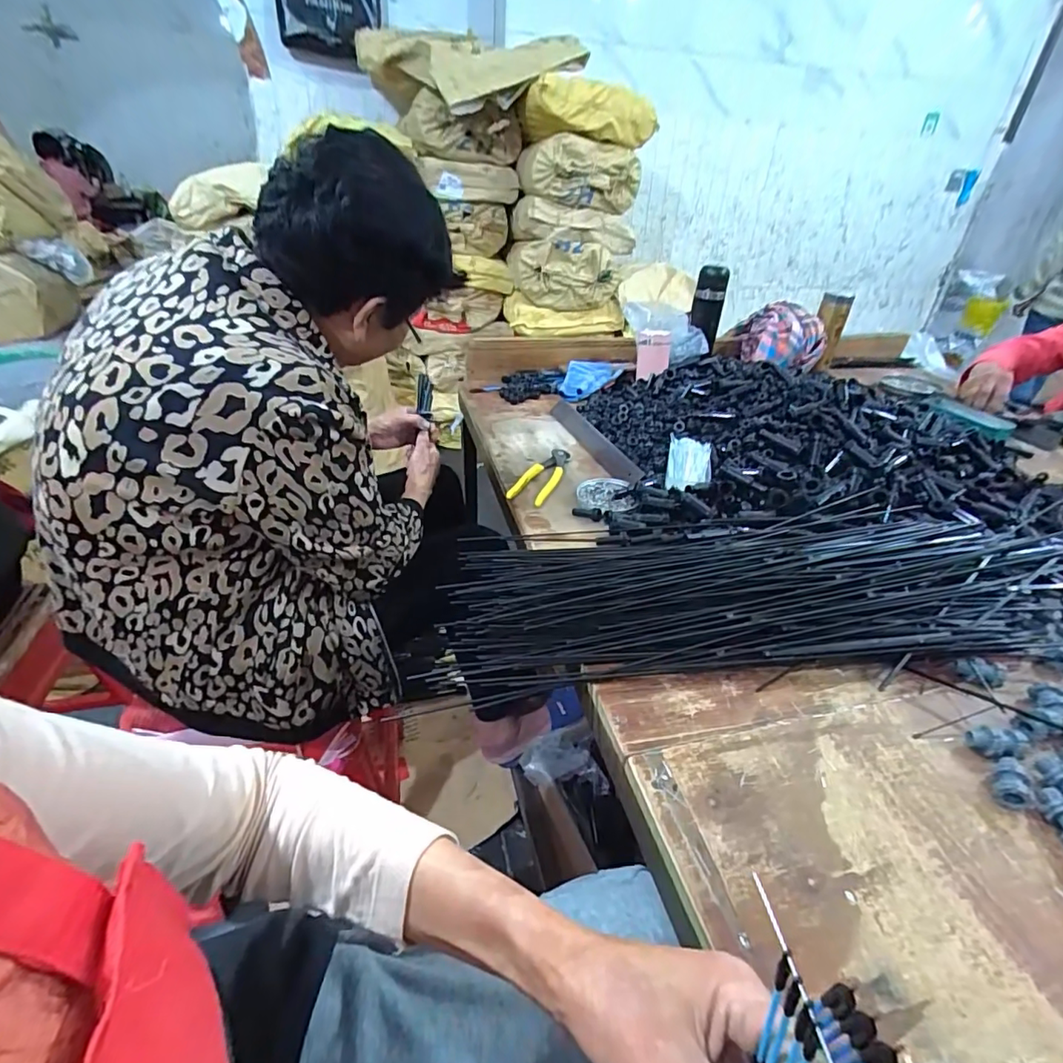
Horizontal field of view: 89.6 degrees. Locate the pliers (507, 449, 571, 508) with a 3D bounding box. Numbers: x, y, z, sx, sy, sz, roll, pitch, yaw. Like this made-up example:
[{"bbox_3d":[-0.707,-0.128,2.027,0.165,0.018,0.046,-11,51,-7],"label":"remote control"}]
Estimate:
[{"bbox_3d":[0.017,-0.084,0.790,0.049,0.017,0.162,14,35,16],"label":"pliers"}]

